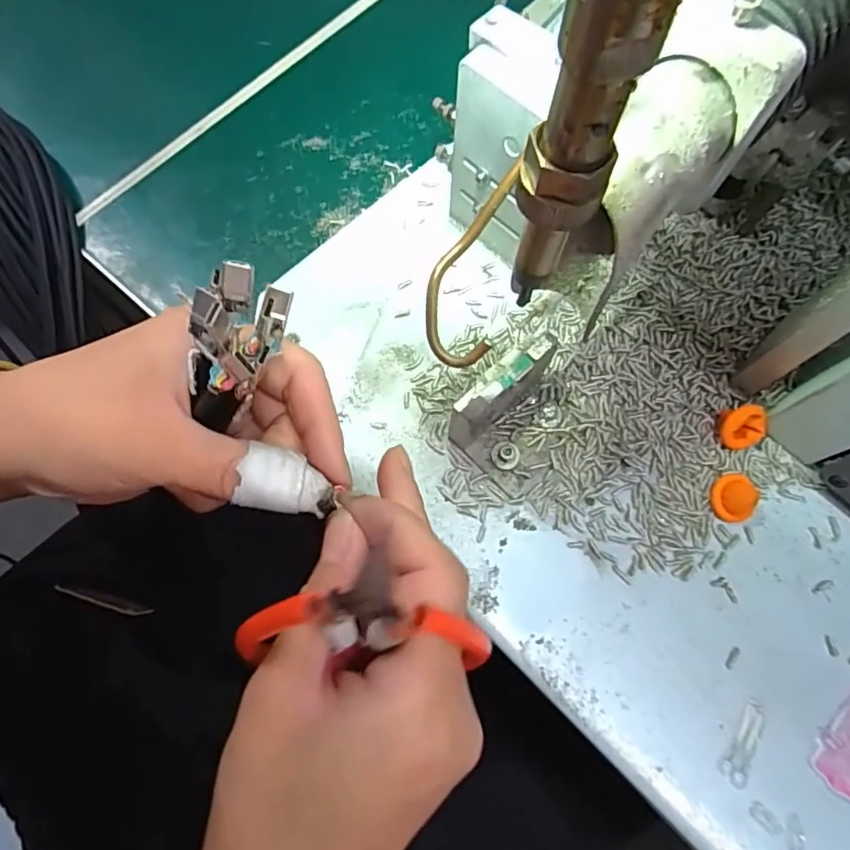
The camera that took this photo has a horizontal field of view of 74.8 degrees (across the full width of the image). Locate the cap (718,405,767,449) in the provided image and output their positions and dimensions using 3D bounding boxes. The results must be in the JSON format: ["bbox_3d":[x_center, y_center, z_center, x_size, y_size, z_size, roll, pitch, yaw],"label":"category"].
[{"bbox_3d":[0.137,0.001,0.241,0.020,0.021,0.007,-12,27,4],"label":"cap"}]

